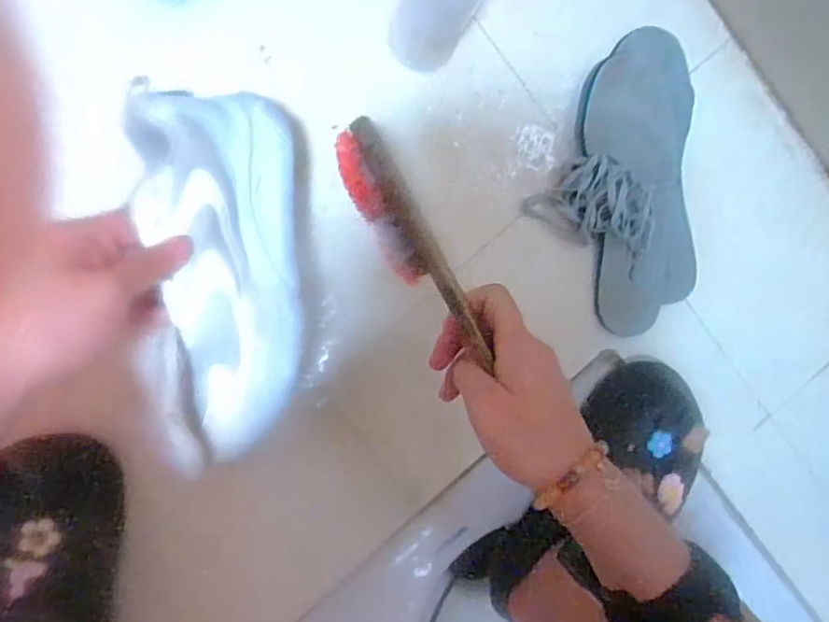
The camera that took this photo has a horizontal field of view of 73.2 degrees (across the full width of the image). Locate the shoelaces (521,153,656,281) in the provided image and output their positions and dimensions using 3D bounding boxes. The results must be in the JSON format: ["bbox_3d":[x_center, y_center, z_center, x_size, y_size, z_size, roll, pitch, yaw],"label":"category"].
[{"bbox_3d":[0.153,-0.087,0.456,0.096,0.038,0.069,33,89,-7],"label":"shoelaces"}]

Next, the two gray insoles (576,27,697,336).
[{"bbox_3d":[0.185,-0.107,0.463,0.097,0.030,0.245,0,93,-6],"label":"two gray insoles"}]

